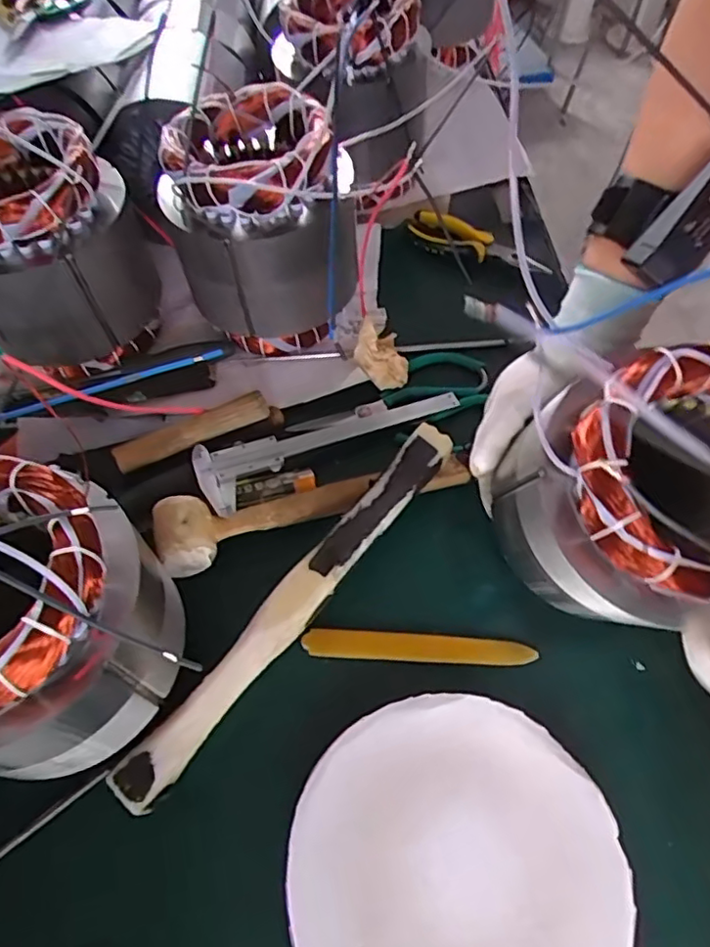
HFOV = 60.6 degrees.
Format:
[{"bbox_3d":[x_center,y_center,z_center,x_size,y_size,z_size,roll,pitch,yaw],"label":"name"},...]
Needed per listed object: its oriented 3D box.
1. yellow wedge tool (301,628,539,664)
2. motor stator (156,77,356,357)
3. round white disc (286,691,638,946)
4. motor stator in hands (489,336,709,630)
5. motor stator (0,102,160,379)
[{"bbox_3d":[0.045,0.123,0.433,0.161,0.004,0.019,2,59,1],"label":"yellow wedge tool"},{"bbox_3d":[-0.083,-0.203,0.521,0.131,0.176,0.151,-12,60,-8],"label":"motor stator"},{"bbox_3d":[0.059,0.236,0.359,0.188,0.015,0.189,0,59,0],"label":"round white disc"},{"bbox_3d":[0.166,0.014,0.347,0.122,0.149,0.149,-40,67,-21],"label":"motor stator in hands"},{"bbox_3d":[-0.256,-0.182,0.512,0.138,0.172,0.138,-26,63,-15],"label":"motor stator"}]

